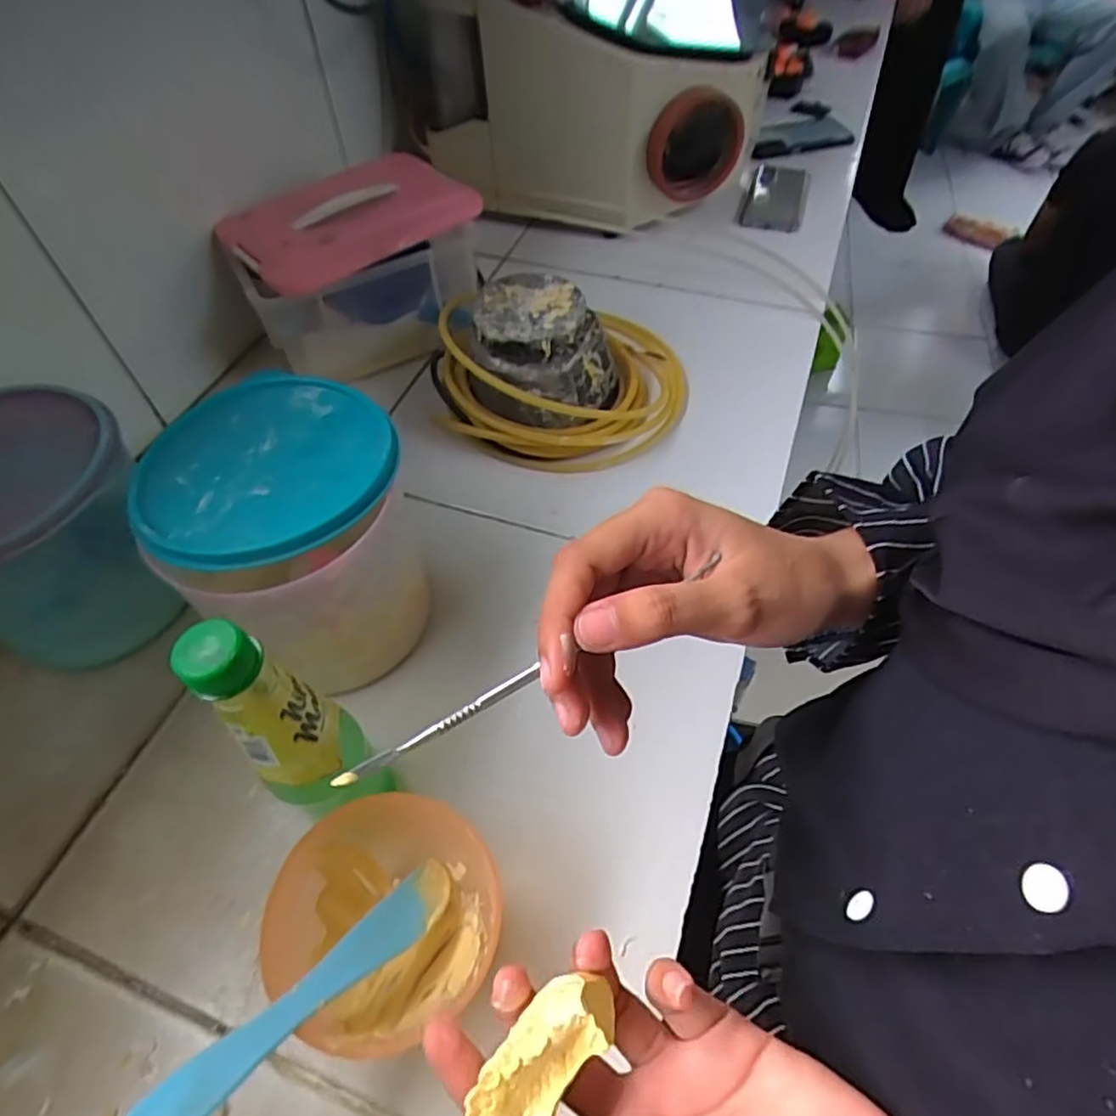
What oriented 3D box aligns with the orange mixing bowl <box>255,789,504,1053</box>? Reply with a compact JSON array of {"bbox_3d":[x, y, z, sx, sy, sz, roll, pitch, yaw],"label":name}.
[{"bbox_3d":[-0.094,0.204,0.375,0.120,0.078,0.119,-1,54,1],"label":"orange mixing bowl"}]

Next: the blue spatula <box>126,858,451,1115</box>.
[{"bbox_3d":[-0.118,0.212,0.327,0.028,0.005,0.178,35,30,23],"label":"blue spatula"}]

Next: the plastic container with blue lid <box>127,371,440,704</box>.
[{"bbox_3d":[-0.182,-0.017,0.470,0.155,0.143,0.185,-12,55,-7],"label":"plastic container with blue lid"}]

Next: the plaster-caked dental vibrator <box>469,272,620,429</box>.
[{"bbox_3d":[-0.019,-0.180,0.621,0.119,0.112,0.122,20,57,15],"label":"plaster-caked dental vibrator"}]

